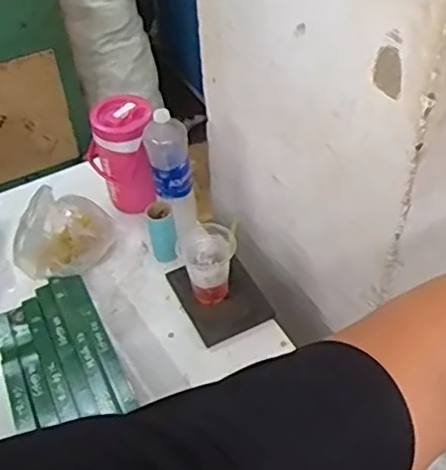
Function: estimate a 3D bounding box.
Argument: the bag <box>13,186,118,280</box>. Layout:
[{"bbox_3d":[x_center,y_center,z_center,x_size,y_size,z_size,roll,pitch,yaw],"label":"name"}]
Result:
[{"bbox_3d":[-0.346,-0.011,1.356,0.206,0.185,0.107,-36,54,-27],"label":"bag"}]

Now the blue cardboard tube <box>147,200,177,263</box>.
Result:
[{"bbox_3d":[-0.130,-0.005,1.359,0.057,0.123,0.071,-10,46,-6],"label":"blue cardboard tube"}]

